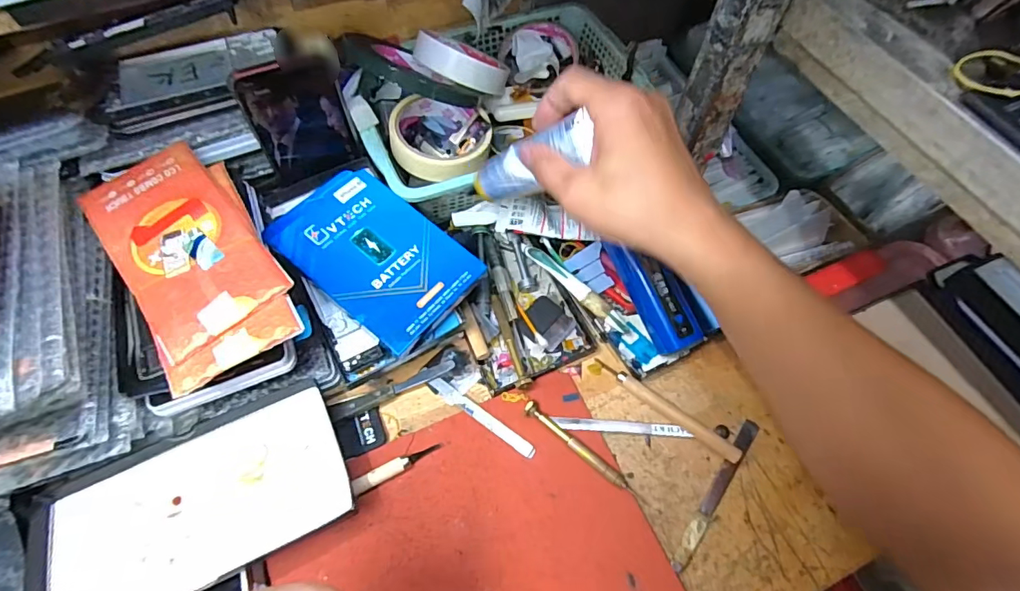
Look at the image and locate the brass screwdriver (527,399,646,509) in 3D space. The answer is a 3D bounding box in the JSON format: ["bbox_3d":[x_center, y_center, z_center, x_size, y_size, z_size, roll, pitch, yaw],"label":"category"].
[{"bbox_3d":[0.056,0.118,0.378,0.110,0.010,0.011,35,65,15],"label":"brass screwdriver"}]

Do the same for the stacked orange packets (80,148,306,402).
[{"bbox_3d":[-0.227,-0.031,0.356,0.093,0.014,0.187,-32,72,-14],"label":"stacked orange packets"}]

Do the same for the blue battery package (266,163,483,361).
[{"bbox_3d":[-0.111,-0.039,0.402,0.161,0.018,0.100,38,65,16],"label":"blue battery package"}]

